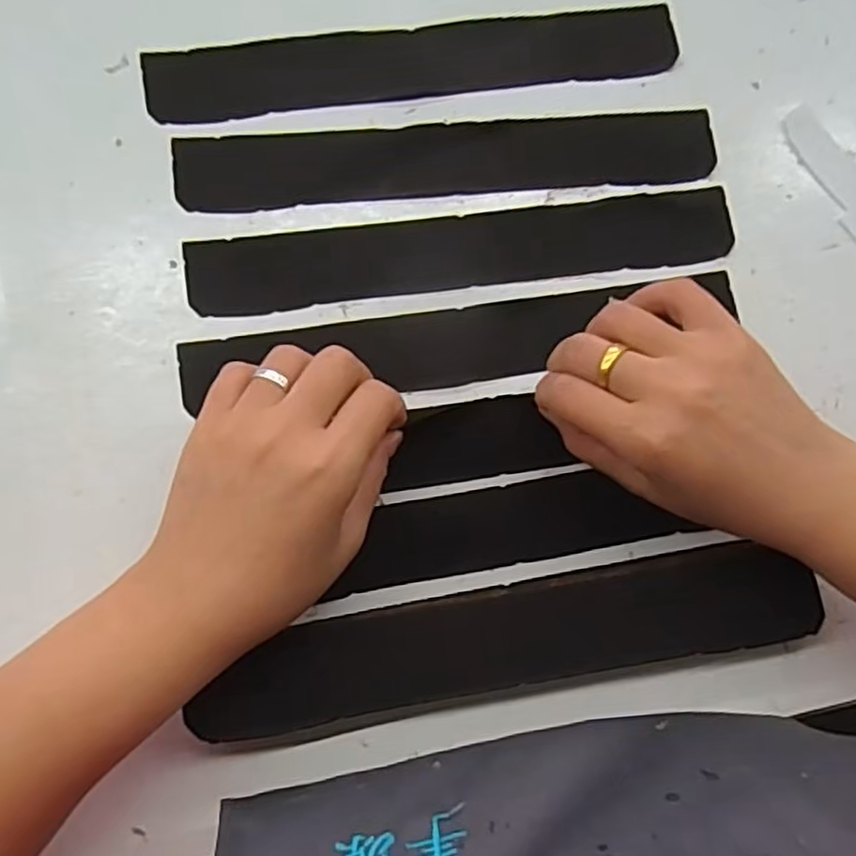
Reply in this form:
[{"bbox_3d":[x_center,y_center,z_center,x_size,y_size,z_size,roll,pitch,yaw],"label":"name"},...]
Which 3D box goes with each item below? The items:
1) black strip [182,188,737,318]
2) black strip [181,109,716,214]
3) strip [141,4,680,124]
[{"bbox_3d":[0.019,-0.084,0.335,0.256,0.007,0.035,-7,90,-5],"label":"black strip"},{"bbox_3d":[0.012,-0.130,0.341,0.256,0.004,0.036,-5,85,-5],"label":"black strip"},{"bbox_3d":[-0.005,-0.179,0.348,0.255,0.007,0.038,-9,86,-5],"label":"strip"}]

